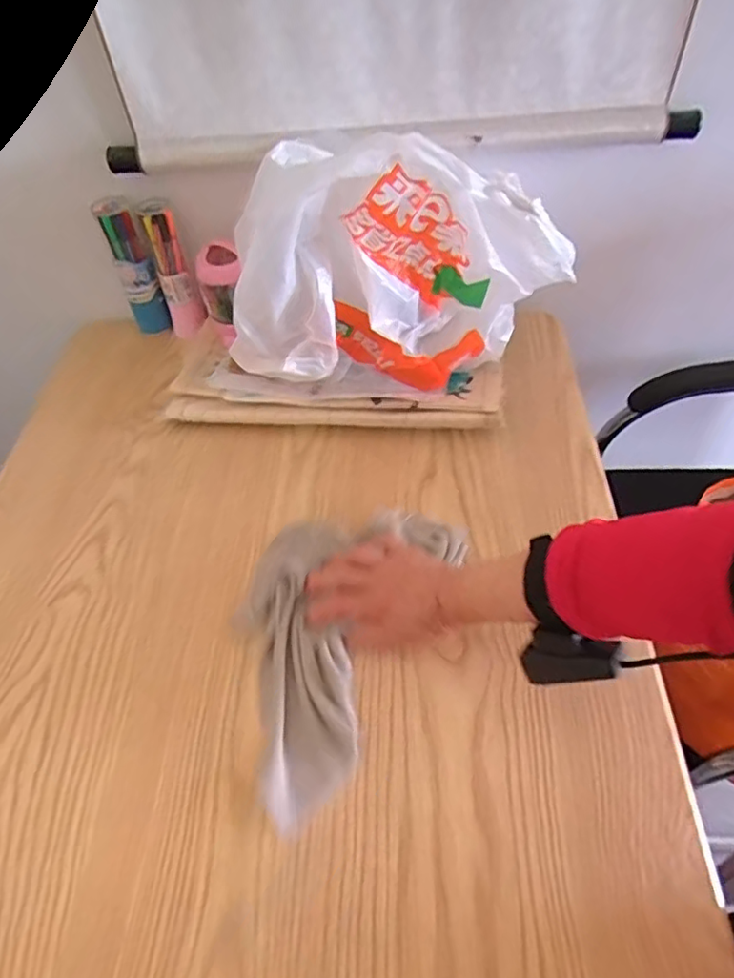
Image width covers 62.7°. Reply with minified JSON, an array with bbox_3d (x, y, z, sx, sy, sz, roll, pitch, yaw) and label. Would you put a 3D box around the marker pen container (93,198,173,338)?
[{"bbox_3d":[-0.306,-0.289,0.796,0.049,0.166,0.041,-30,55,-19],"label":"marker pen container"}]

